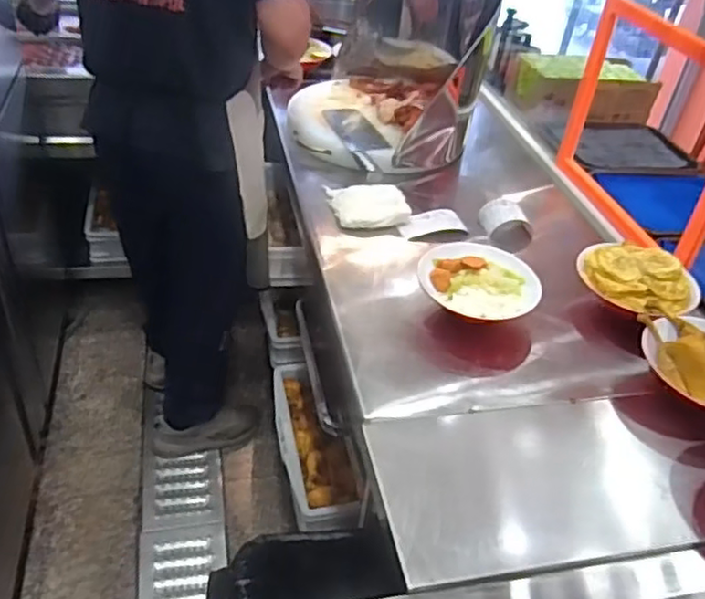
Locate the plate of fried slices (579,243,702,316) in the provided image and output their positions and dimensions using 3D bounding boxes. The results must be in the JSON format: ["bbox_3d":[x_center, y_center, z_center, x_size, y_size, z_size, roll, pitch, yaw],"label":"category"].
[{"bbox_3d":[0.478,-0.033,1.118,0.155,0.057,0.185,-14,43,-24],"label":"plate of fried slices"}]

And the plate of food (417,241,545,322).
[{"bbox_3d":[0.204,-0.023,1.096,0.197,0.068,0.157,21,41,17],"label":"plate of food"}]

